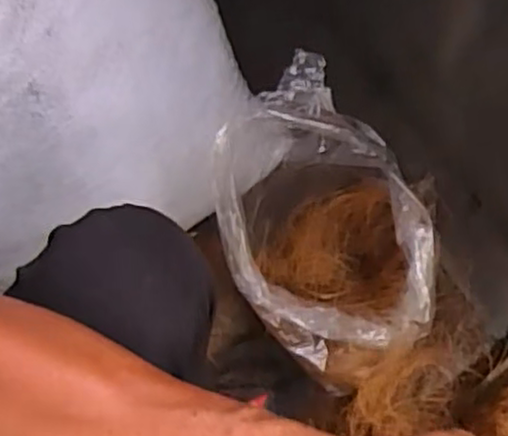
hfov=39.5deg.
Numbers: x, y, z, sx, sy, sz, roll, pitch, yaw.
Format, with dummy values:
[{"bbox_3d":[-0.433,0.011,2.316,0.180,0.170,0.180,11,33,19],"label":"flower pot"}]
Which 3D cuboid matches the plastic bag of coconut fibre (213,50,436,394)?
[{"bbox_3d":[0.066,0.002,0.713,0.192,0.240,0.252,-6,56,1],"label":"plastic bag of coconut fibre"}]

